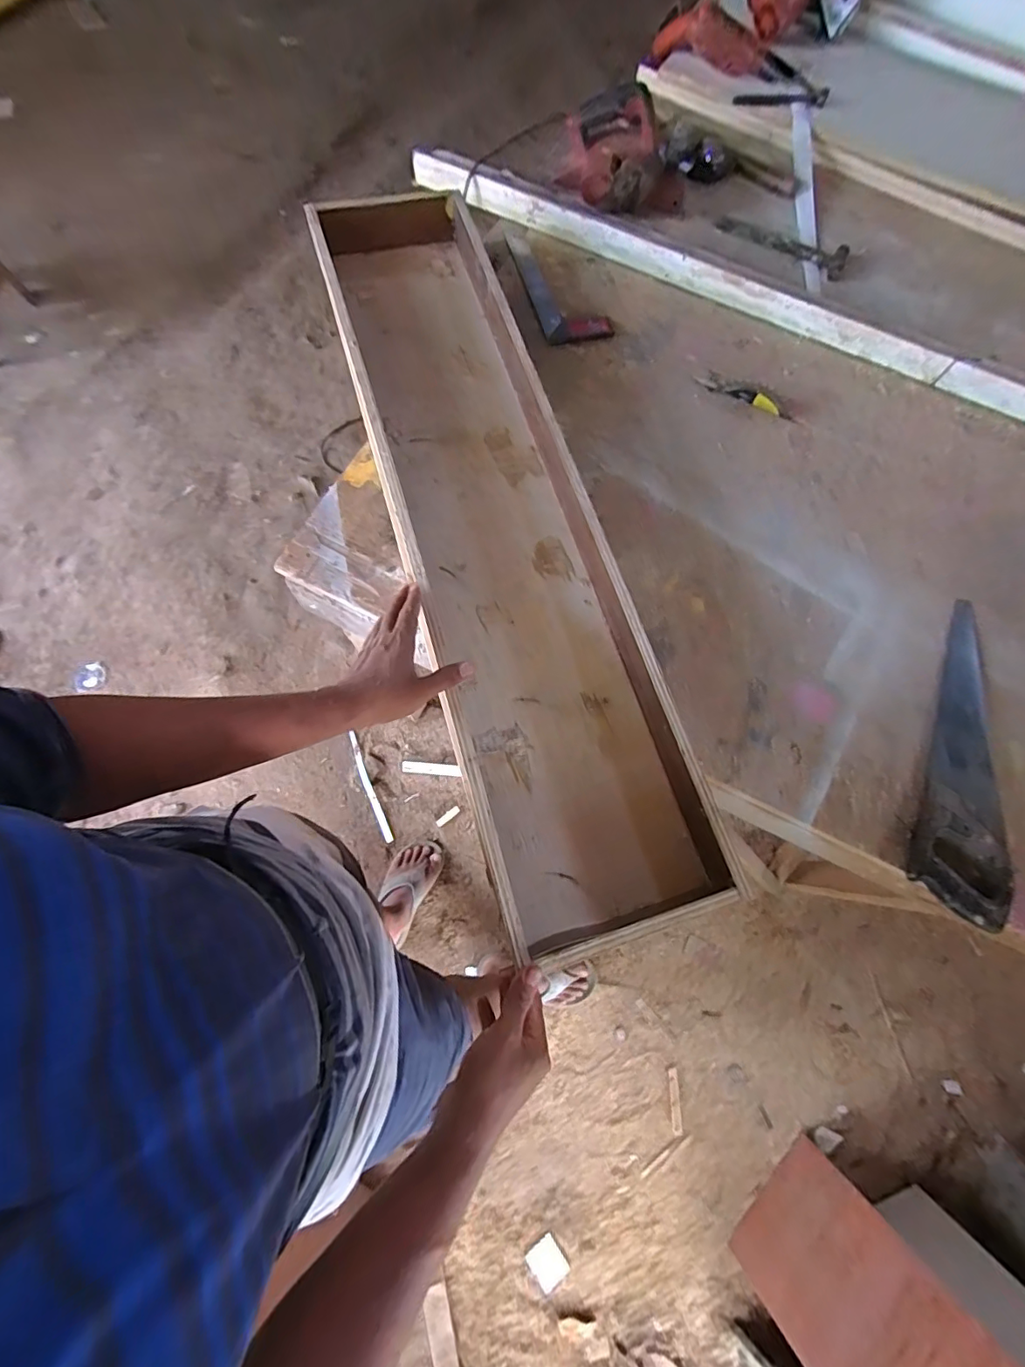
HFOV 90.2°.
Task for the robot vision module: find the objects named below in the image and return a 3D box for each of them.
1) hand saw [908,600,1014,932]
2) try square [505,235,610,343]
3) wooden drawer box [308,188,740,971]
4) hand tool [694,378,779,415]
[{"bbox_3d":[0.619,0.089,0.685,0.107,0.033,0.432,24,72,7],"label":"hand saw"},{"bbox_3d":[0.082,-0.747,0.957,0.113,0.019,0.305,-15,72,-7],"label":"try square"},{"bbox_3d":[-0.040,-0.258,0.717,0.252,0.082,1.145,-16,74,-7],"label":"wooden drawer box"},{"bbox_3d":[0.392,-0.502,0.890,0.150,0.011,0.024,20,71,5],"label":"hand tool"}]

